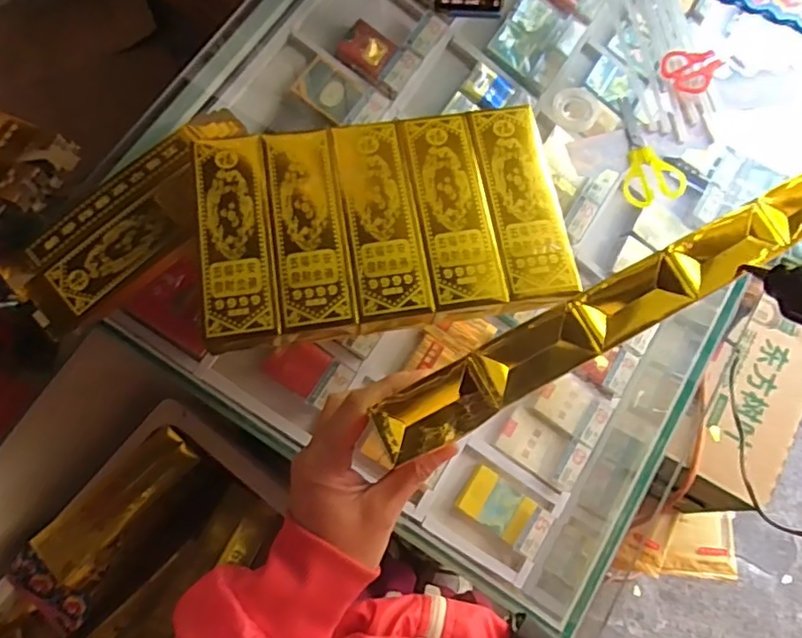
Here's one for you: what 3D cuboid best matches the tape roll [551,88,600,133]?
[{"bbox_3d":[0.180,-0.216,0.603,0.047,0.019,0.038,26,75,9],"label":"tape roll"}]

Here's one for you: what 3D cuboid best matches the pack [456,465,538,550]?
[{"bbox_3d":[0.109,0.210,0.660,0.079,0.019,0.055,34,76,11],"label":"pack"}]

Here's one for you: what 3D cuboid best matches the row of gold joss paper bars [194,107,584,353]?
[{"bbox_3d":[-0.016,-0.090,0.535,0.323,0.041,0.200,-9,73,-2],"label":"row of gold joss paper bars"}]

